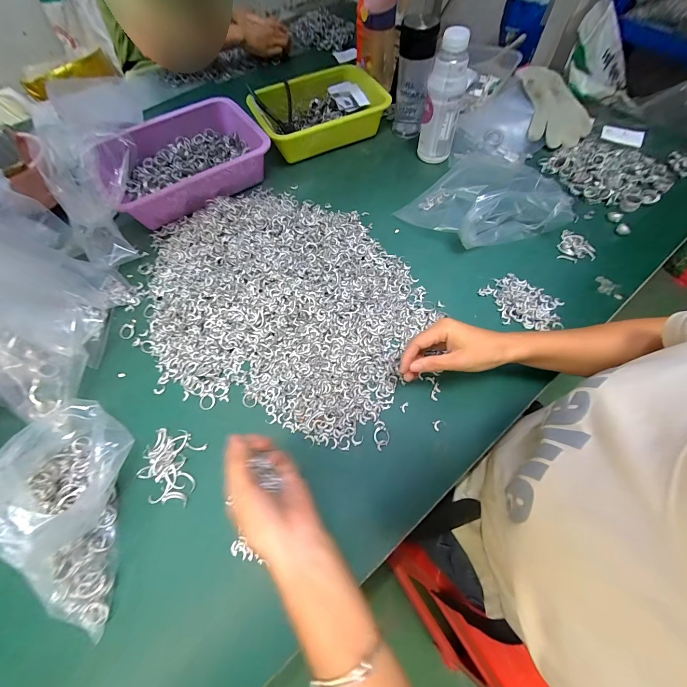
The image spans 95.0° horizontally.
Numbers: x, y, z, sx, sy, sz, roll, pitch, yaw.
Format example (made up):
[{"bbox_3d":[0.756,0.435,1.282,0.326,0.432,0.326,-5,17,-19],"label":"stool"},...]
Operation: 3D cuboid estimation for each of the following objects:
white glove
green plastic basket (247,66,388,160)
[{"bbox_3d":[0.425,-0.491,0.651,0.189,0.069,0.156,32,67,16],"label":"white glove"},{"bbox_3d":[-0.053,-0.488,0.683,0.268,0.084,0.193,-21,64,-10],"label":"green plastic basket"}]

